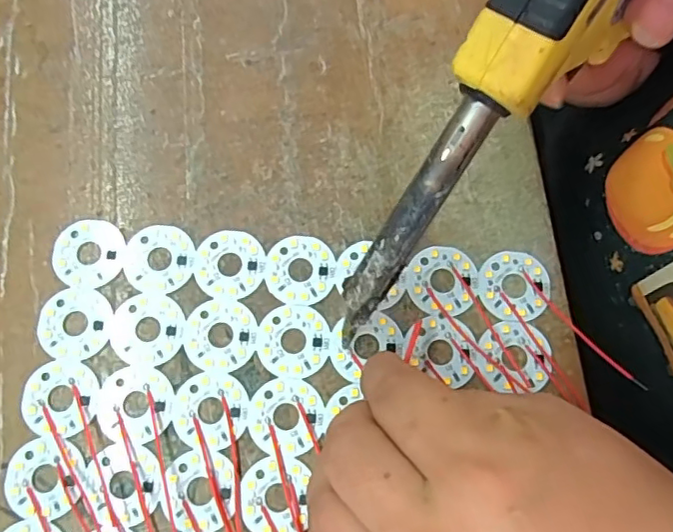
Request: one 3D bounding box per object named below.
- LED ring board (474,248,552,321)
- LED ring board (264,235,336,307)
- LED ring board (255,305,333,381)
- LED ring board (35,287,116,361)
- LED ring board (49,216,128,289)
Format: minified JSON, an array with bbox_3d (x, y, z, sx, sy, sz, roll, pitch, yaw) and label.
[{"bbox_3d":[0.076,0.008,0.243,0.030,0.004,0.030,-16,76,-4],"label":"LED ring board"},{"bbox_3d":[-0.016,0.001,0.245,0.030,0.004,0.030,0,75,0],"label":"LED ring board"},{"bbox_3d":[-0.018,0.031,0.237,0.031,0.004,0.030,-14,75,-4],"label":"LED ring board"},{"bbox_3d":[-0.110,0.024,0.239,0.031,0.004,0.030,4,75,1],"label":"LED ring board"},{"bbox_3d":[-0.108,-0.006,0.246,0.030,0.004,0.031,-32,77,-8],"label":"LED ring board"}]

